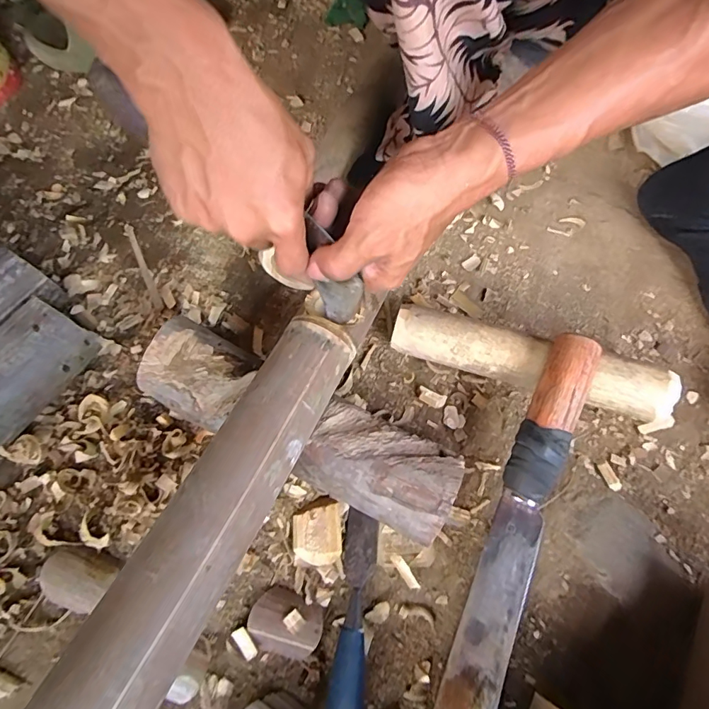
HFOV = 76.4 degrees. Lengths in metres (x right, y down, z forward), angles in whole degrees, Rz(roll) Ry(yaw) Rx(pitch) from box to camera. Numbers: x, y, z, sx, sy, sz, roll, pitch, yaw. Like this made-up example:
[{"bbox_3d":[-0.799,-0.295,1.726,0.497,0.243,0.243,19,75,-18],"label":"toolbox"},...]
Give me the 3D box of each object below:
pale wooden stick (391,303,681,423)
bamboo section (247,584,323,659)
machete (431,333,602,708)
[{"bbox_3d":[0.155,0.008,0.409,0.245,0.052,0.049,16,65,6],"label":"pale wooden stick"},{"bbox_3d":[-0.051,0.201,0.336,0.052,0.010,0.041,22,66,9],"label":"bamboo section"},{"bbox_3d":[0.116,0.143,0.334,0.037,0.029,0.335,20,80,8],"label":"machete"}]

